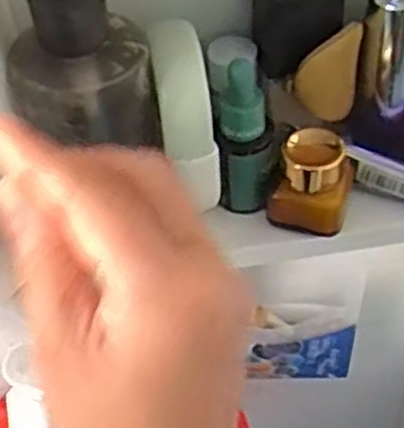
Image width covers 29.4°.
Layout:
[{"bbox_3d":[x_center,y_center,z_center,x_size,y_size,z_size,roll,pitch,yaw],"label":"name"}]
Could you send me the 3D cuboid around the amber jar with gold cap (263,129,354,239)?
[{"bbox_3d":[0.054,-0.018,0.373,0.038,0.050,0.030,7,49,11],"label":"amber jar with gold cap"}]

